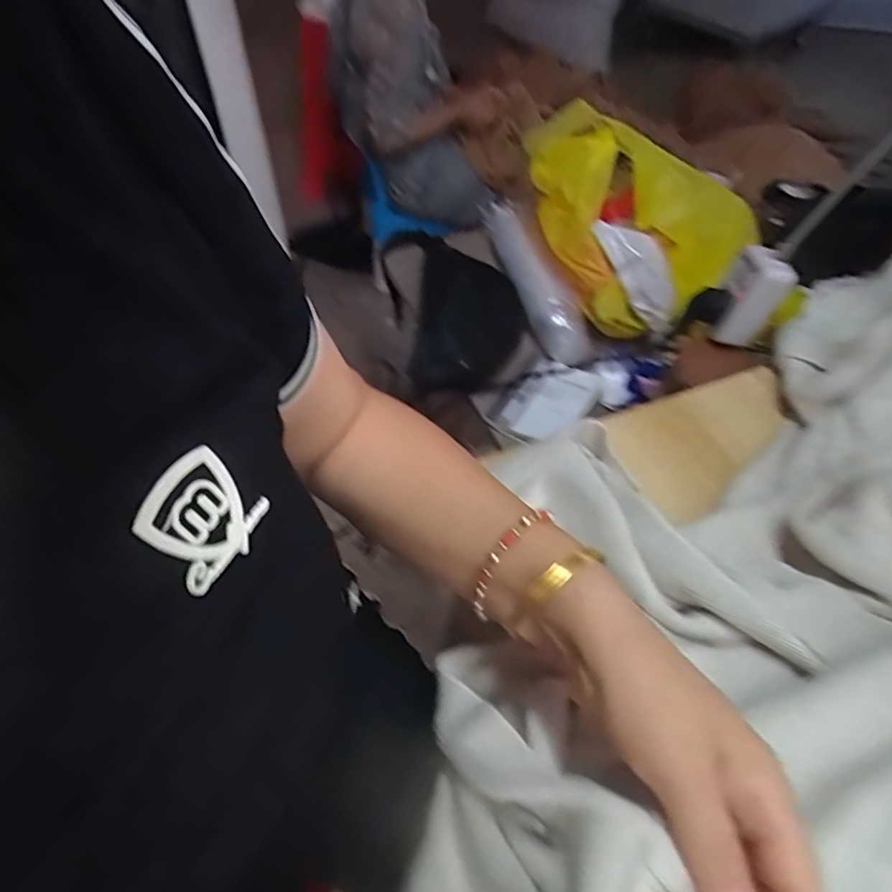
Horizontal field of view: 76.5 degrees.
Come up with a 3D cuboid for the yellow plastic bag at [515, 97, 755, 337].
[{"bbox_3d":[0.213,-0.286,0.745,0.304,0.168,0.202,32,60,18],"label":"yellow plastic bag"}]

